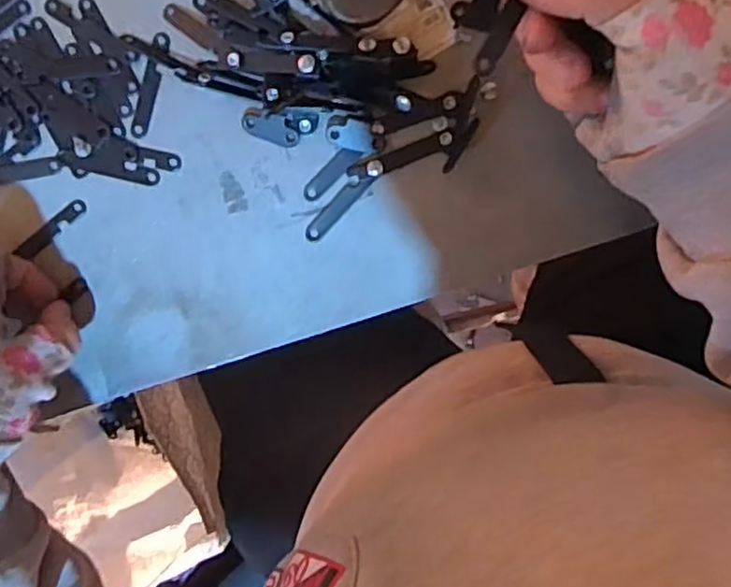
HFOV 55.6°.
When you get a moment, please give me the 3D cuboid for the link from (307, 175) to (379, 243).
[{"bbox_3d":[-0.013,-0.043,0.343,0.008,0.004,0.043,45,99,-3],"label":"link"}]

